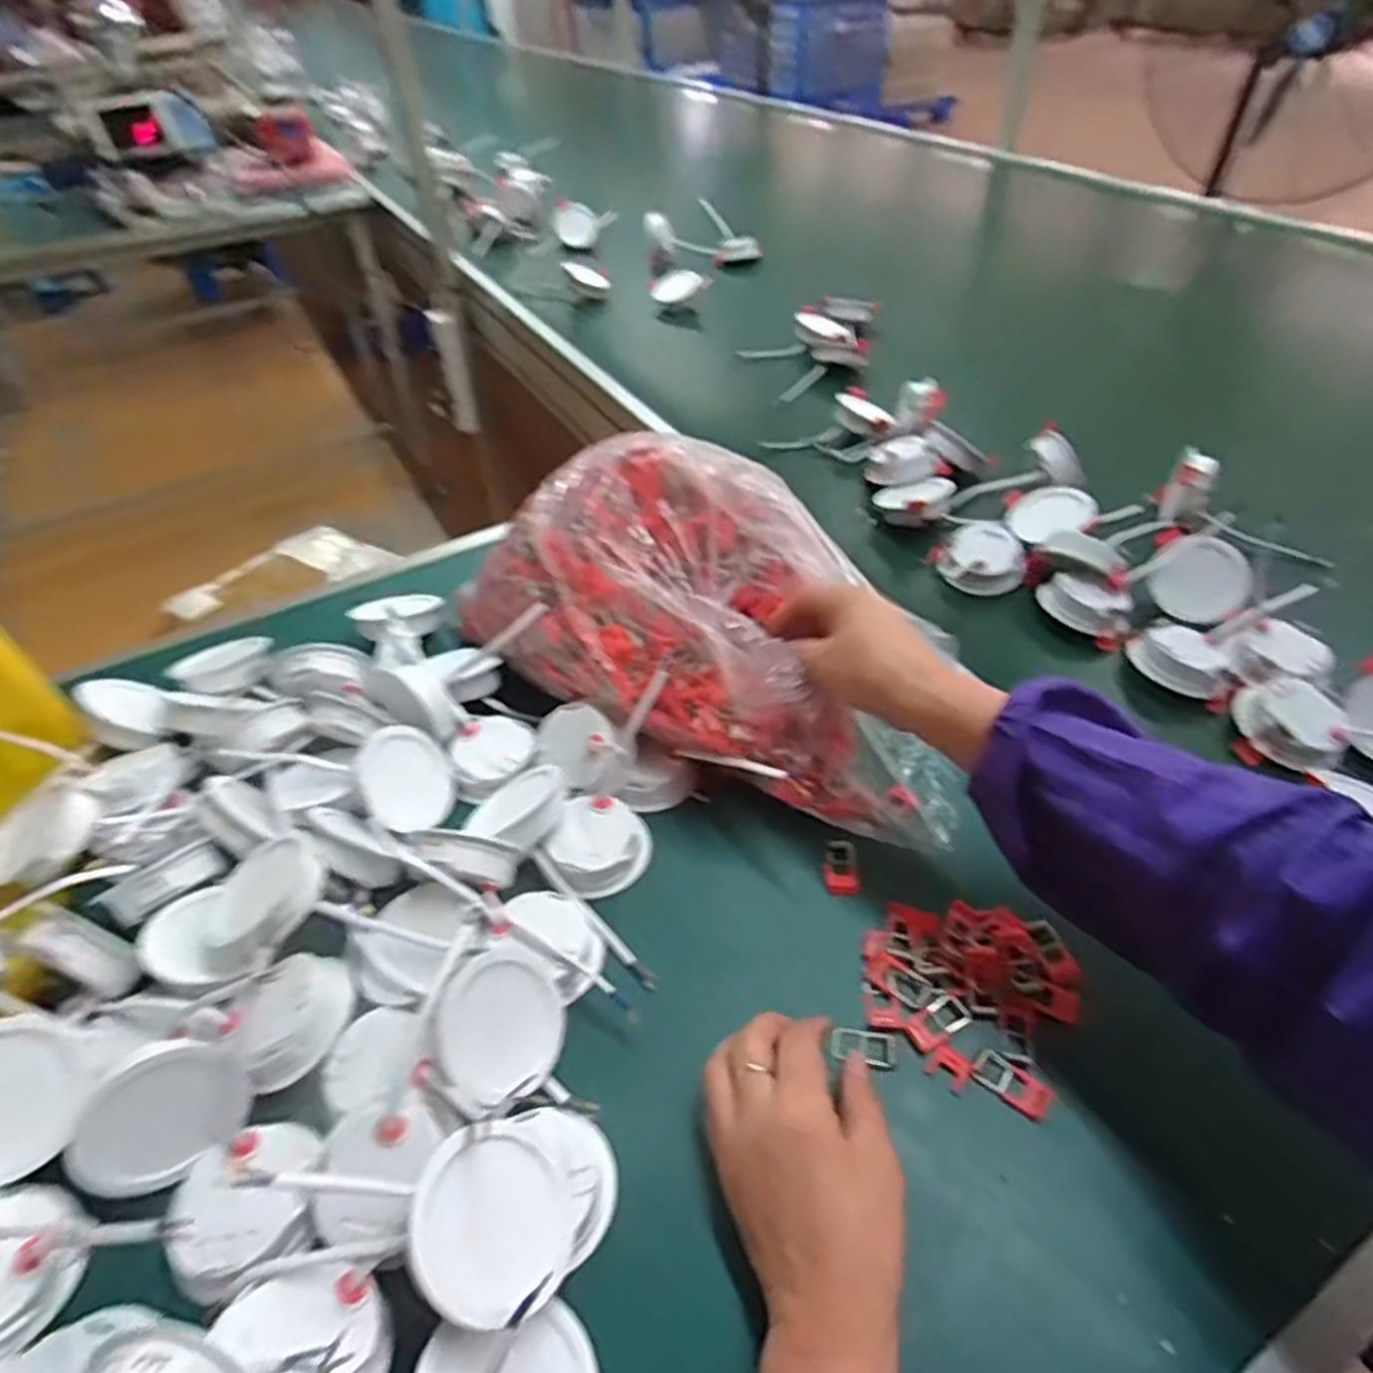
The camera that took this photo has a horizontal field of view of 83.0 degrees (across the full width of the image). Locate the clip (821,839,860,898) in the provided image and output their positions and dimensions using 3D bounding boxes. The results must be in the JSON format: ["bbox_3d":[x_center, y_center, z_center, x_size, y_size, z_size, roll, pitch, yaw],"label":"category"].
[{"bbox_3d":[0.098,0.115,0.496,0.021,0.004,0.041,-2,44,2],"label":"clip"}]

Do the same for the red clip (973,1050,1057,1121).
[{"bbox_3d":[0.169,0.205,0.400,0.037,0.004,0.019,27,52,27],"label":"red clip"}]

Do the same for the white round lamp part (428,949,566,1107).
[{"bbox_3d":[-0.094,0.173,0.396,0.069,0.005,0.069,-32,92,-50],"label":"white round lamp part"}]

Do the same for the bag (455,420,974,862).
[{"bbox_3d":[0.015,-0.044,0.545,0.383,0.147,0.189,34,55,32],"label":"bag"}]

